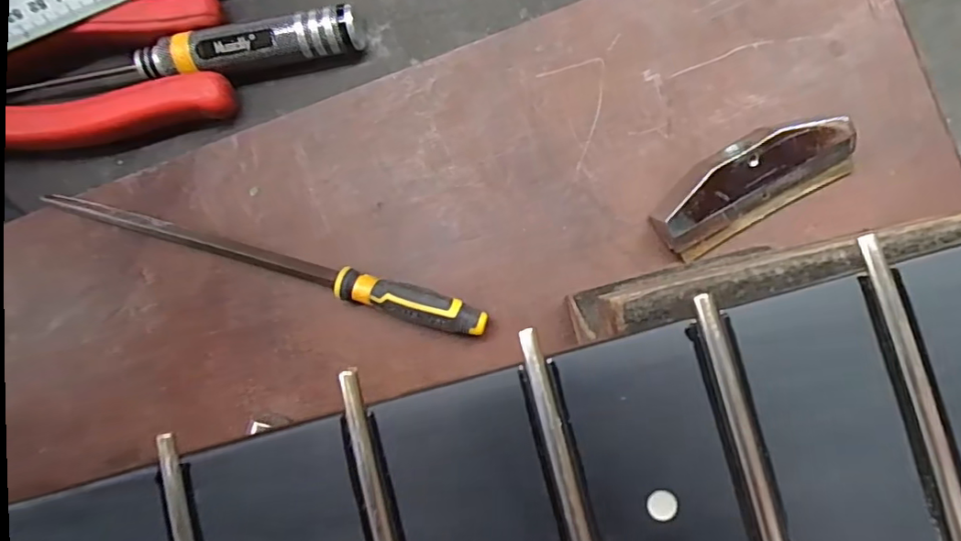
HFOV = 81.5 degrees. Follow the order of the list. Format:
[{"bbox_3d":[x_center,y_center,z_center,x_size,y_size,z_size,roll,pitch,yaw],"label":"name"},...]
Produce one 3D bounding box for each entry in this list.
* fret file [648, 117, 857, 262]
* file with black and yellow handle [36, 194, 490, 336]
[{"bbox_3d":[0.084,-0.028,0.175,0.064,0.019,0.025,-30,85,3],"label":"fret file"},{"bbox_3d":[-0.074,-0.005,0.188,0.157,0.010,0.011,17,89,6],"label":"file with black and yellow handle"}]

